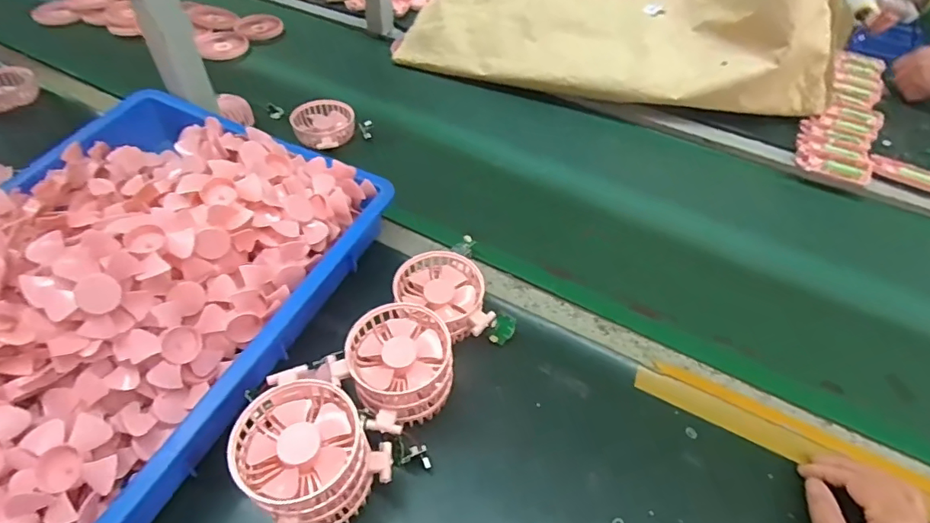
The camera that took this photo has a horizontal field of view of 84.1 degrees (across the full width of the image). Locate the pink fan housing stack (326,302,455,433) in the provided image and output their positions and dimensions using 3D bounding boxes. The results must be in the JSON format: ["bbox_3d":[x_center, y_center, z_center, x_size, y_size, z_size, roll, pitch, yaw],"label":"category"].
[{"bbox_3d":[-0.063,0.100,0.471,0.102,0.074,0.094,-32,56,-28],"label":"pink fan housing stack"}]

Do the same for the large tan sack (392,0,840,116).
[{"bbox_3d":[0.256,-0.494,0.849,0.705,0.327,0.342,12,48,8],"label":"large tan sack"}]

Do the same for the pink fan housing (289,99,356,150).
[{"bbox_3d":[-0.205,-0.199,0.759,0.088,0.027,0.103,-14,50,-15],"label":"pink fan housing"}]

